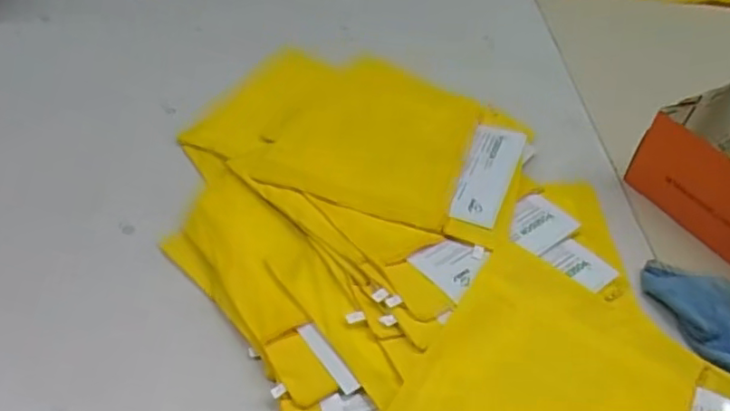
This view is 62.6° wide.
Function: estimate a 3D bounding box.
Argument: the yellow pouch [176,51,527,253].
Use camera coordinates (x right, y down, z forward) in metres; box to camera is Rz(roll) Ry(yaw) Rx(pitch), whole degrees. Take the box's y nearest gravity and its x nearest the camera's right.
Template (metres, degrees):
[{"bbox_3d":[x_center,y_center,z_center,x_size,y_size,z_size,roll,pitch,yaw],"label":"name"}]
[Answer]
[{"bbox_3d":[0.011,-0.100,0.799,0.398,0.035,0.303,18,47,14],"label":"yellow pouch"}]

